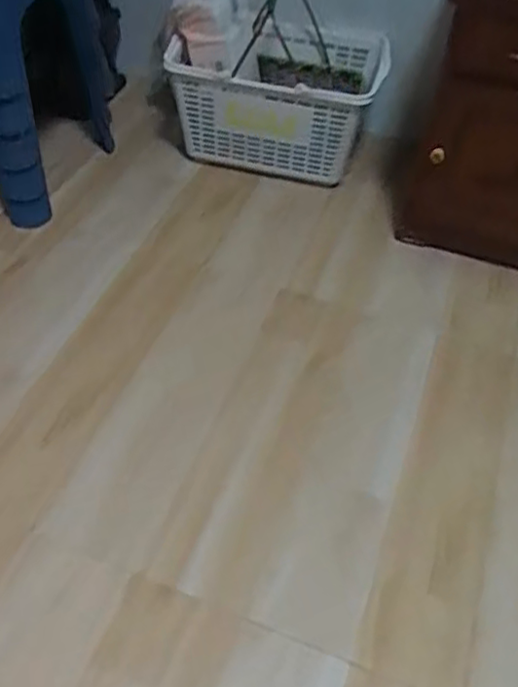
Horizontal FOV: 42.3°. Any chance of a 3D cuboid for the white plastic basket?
[{"bbox_3d":[0.049,-0.513,1.396,0.400,0.254,0.320,10,49,6],"label":"white plastic basket"}]

